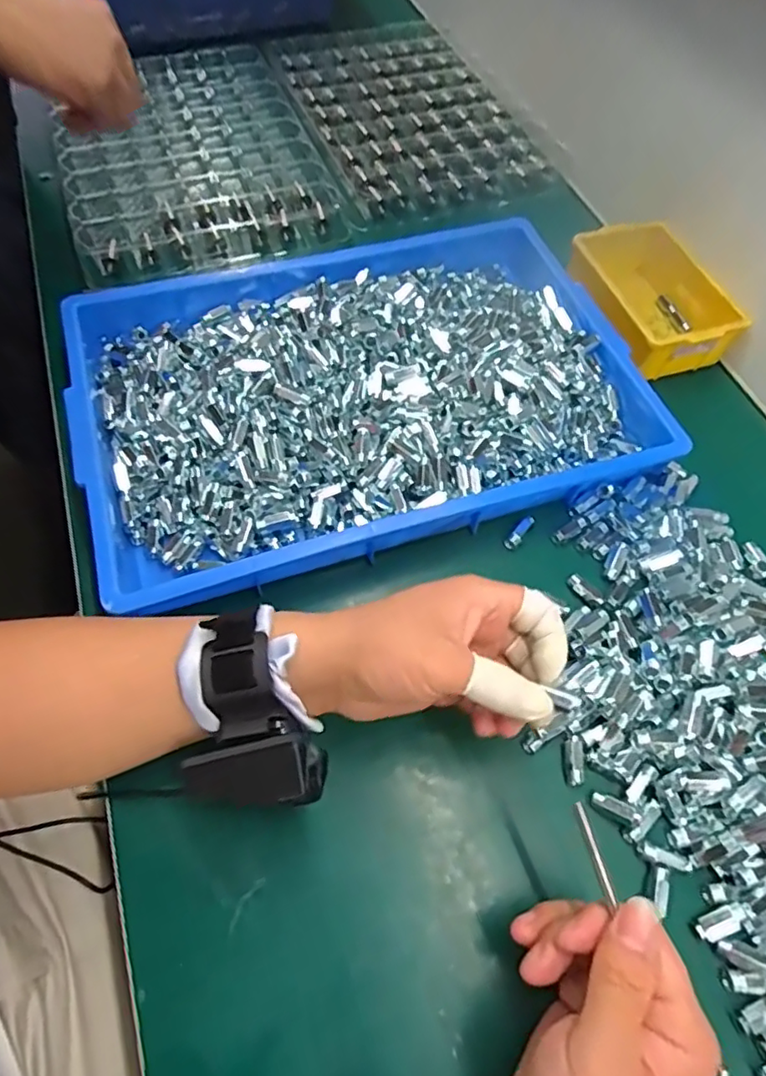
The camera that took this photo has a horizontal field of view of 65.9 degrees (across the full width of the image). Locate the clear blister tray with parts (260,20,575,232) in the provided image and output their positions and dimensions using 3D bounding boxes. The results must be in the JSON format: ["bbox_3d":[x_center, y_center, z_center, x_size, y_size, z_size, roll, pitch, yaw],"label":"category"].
[{"bbox_3d":[0.030,-0.509,0.709,0.263,0.031,0.351,-17,64,-9],"label":"clear blister tray with parts"}]

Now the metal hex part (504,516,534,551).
[{"bbox_3d":[0.102,-0.004,0.438,0.010,0.009,0.031,38,66,16],"label":"metal hex part"}]

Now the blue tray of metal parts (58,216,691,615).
[{"bbox_3d":[-0.015,-0.123,0.469,0.438,0.048,0.294,-18,64,-12],"label":"blue tray of metal parts"}]

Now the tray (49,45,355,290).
[{"bbox_3d":[-0.210,-0.416,0.637,0.262,0.035,0.347,-17,64,-12],"label":"tray"}]

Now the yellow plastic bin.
[{"bbox_3d":[0.235,-0.218,0.536,0.096,0.053,0.153,-12,63,-9],"label":"yellow plastic bin"}]

